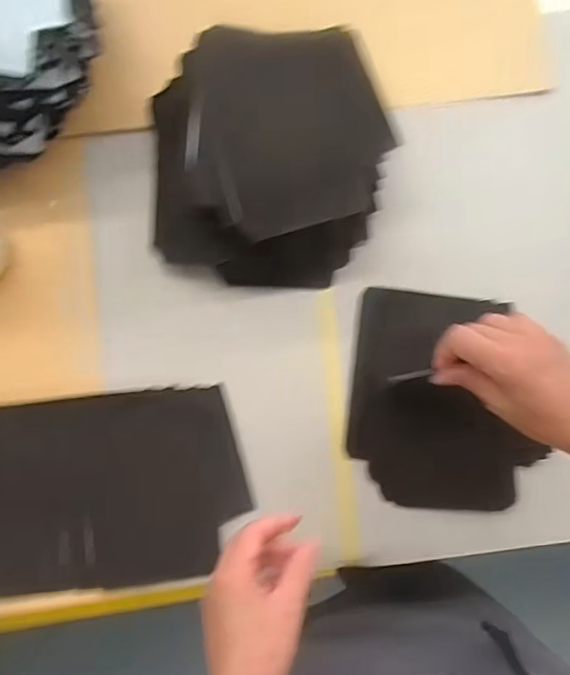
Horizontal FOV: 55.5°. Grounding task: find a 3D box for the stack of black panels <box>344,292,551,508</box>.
[{"bbox_3d":[0.155,0.060,0.529,0.176,0.018,0.202,5,85,-2],"label":"stack of black panels"}]

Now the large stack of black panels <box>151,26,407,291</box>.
[{"bbox_3d":[-0.014,-0.168,0.511,0.224,0.077,0.226,2,85,-3],"label":"large stack of black panels"}]

